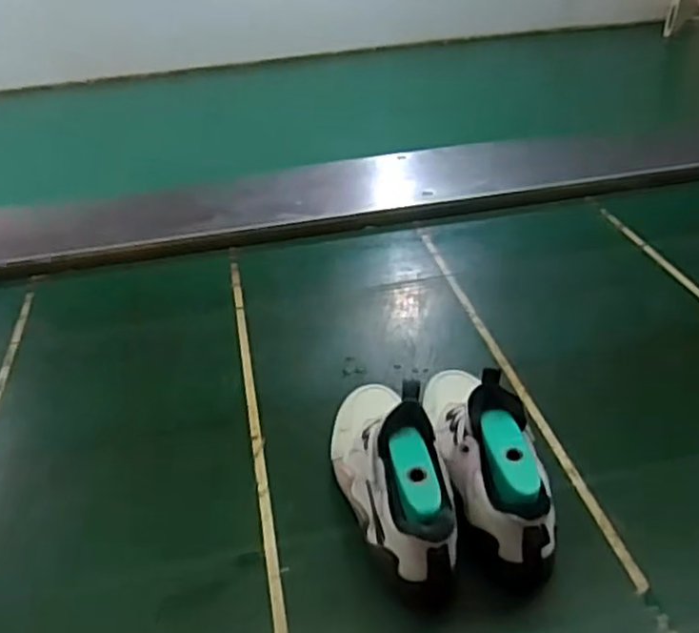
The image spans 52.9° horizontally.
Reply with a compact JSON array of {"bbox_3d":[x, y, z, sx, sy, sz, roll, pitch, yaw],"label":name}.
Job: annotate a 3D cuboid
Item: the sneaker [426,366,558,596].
[{"bbox_3d":[0.127,0.115,0.670,0.079,0.140,0.247,-7,32,-5],"label":"sneaker"}]

